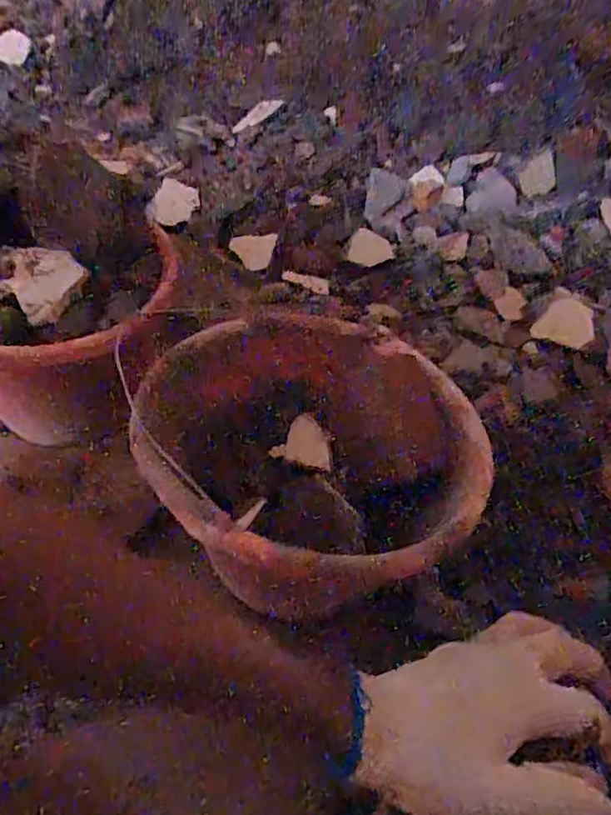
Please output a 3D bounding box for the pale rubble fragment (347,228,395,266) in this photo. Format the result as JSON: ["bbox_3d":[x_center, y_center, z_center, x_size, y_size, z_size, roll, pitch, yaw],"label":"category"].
[{"bbox_3d":[0.085,-0.202,0.775,0.057,0.010,0.046,20,86,-16],"label":"pale rubble fragment"}]

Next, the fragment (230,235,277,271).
[{"bbox_3d":[-0.069,-0.207,0.806,0.060,0.055,0.010,-5,48,-5],"label":"fragment"}]

